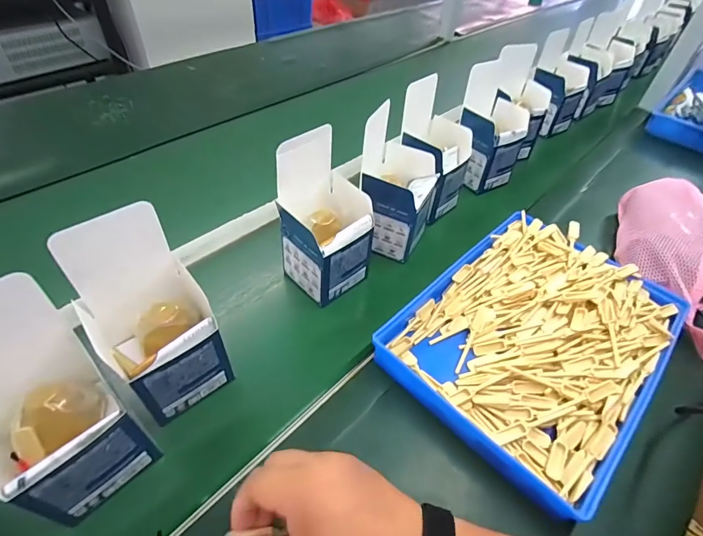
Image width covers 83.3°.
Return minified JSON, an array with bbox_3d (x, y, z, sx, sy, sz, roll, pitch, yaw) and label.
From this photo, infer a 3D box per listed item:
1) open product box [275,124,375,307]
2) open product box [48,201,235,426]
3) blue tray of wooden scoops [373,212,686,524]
[{"bbox_3d":[-0.030,-0.056,0.458,0.087,0.174,0.088,37,54,27],"label":"open product box"},{"bbox_3d":[-0.179,0.046,0.353,0.097,0.167,0.098,-23,52,-24],"label":"open product box"},{"bbox_3d":[0.207,0.073,0.447,0.313,0.051,0.232,-34,58,-31],"label":"blue tray of wooden scoops"}]

